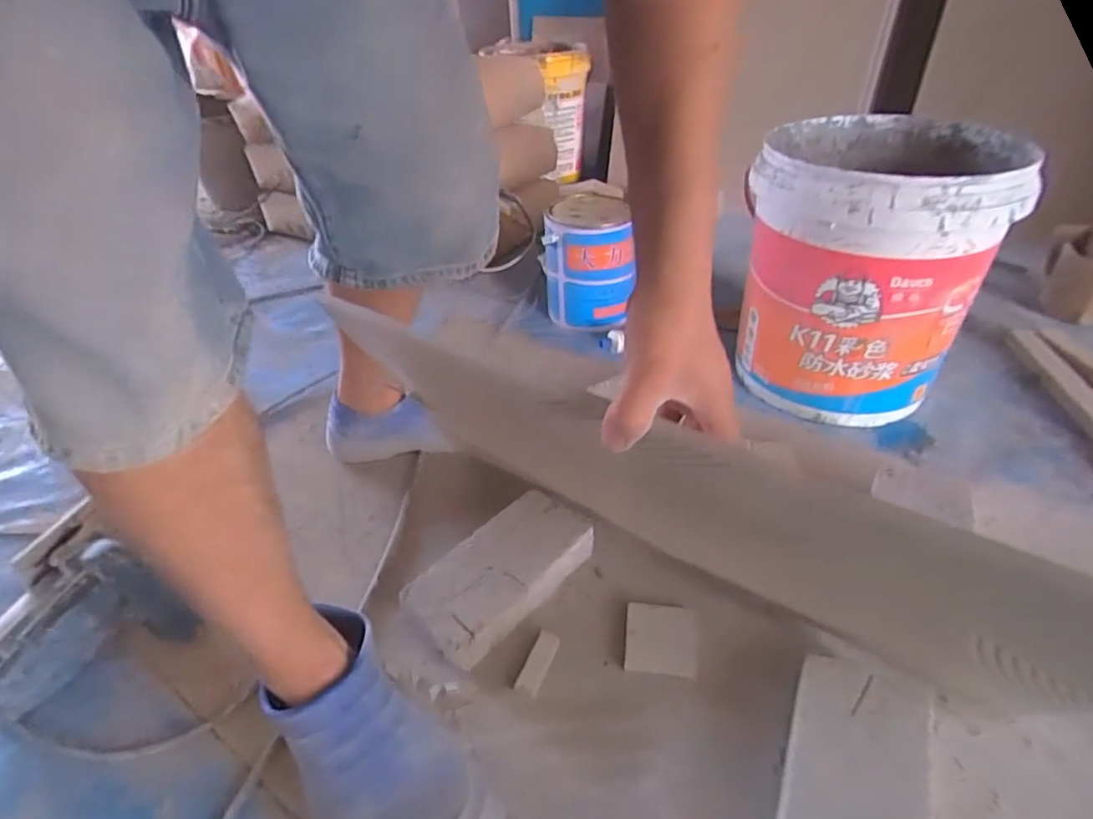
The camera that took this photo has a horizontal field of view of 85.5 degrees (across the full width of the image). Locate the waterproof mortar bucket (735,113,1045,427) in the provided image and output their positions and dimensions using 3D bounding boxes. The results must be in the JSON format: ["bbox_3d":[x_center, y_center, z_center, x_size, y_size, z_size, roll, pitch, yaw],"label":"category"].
[{"bbox_3d":[0.424,-0.190,0.811,0.290,0.337,0.300,12,40,20],"label":"waterproof mortar bucket"}]

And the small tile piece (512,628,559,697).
[{"bbox_3d":[-0.009,0.241,0.564,0.025,0.012,0.059,13,41,22],"label":"small tile piece"}]

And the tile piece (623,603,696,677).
[{"bbox_3d":[0.110,0.223,0.578,0.066,0.004,0.072,0,40,12],"label":"tile piece"}]

